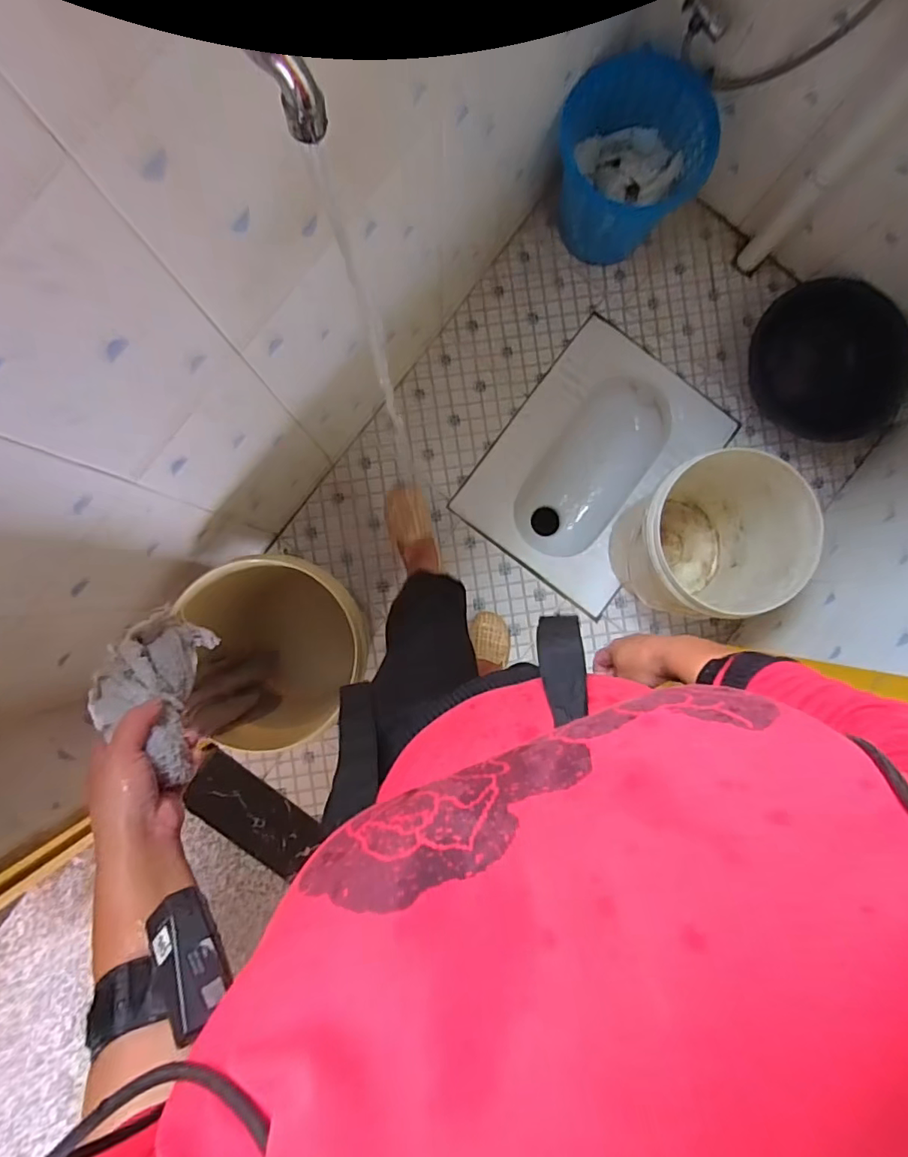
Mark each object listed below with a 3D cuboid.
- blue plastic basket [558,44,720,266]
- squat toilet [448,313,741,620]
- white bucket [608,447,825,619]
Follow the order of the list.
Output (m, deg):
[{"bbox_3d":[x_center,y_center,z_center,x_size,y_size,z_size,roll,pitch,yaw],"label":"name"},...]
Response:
[{"bbox_3d":[0.315,-0.809,1.061,0.227,0.264,0.282,-39,91,-3],"label":"blue plastic basket"},{"bbox_3d":[0.307,-0.248,1.252,0.402,0.168,0.536,37,88,-1],"label":"squat toilet"},{"bbox_3d":[0.494,-0.068,1.097,0.291,0.347,0.300,0,89,-2],"label":"white bucket"}]

